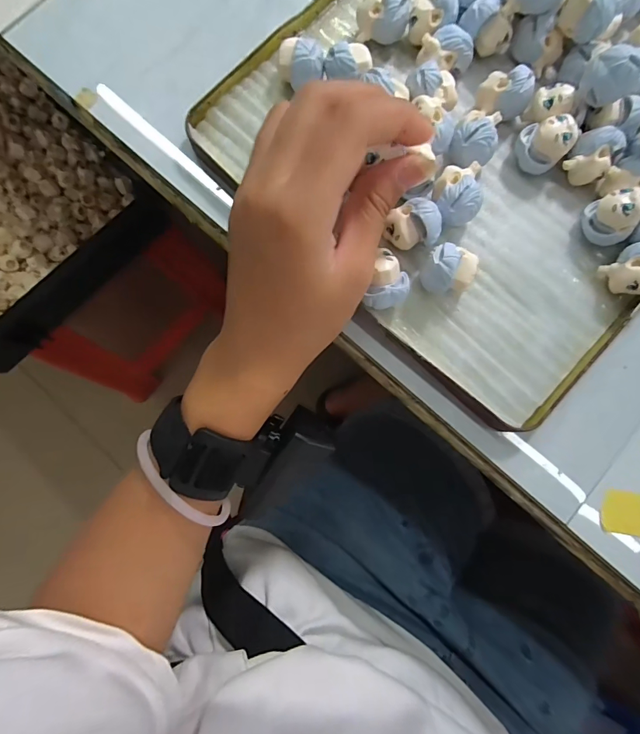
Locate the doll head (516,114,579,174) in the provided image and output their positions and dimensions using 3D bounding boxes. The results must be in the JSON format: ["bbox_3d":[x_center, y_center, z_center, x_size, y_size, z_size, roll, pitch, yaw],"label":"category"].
[{"bbox_3d":[0.115,-0.115,0.210,0.024,0.023,0.019,43,83,4],"label":"doll head"}]

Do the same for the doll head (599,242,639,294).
[{"bbox_3d":[0.157,-0.048,0.201,0.021,0.023,0.022,0,82,-2],"label":"doll head"}]

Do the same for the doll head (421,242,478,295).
[{"bbox_3d":[0.062,-0.046,0.198,0.022,0.023,0.025,31,82,2],"label":"doll head"}]

